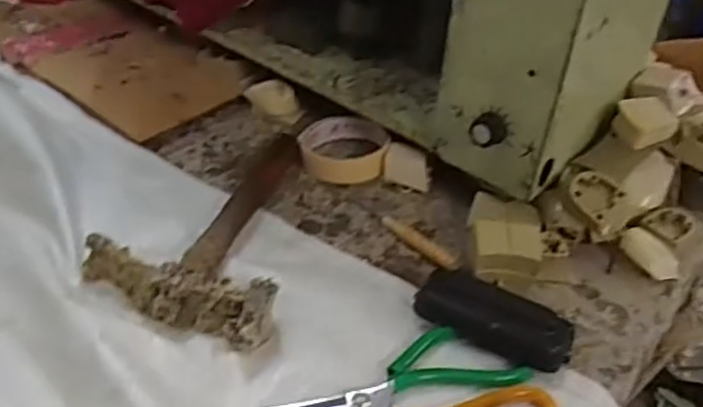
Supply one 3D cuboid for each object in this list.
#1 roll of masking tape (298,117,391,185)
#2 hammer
[{"bbox_3d":[-0.007,-0.053,0.640,0.080,0.026,0.078,3,38,-3],"label":"roll of masking tape"},{"bbox_3d":[-0.108,0.006,0.536,0.143,0.034,0.237,9,38,5],"label":"hammer"}]

